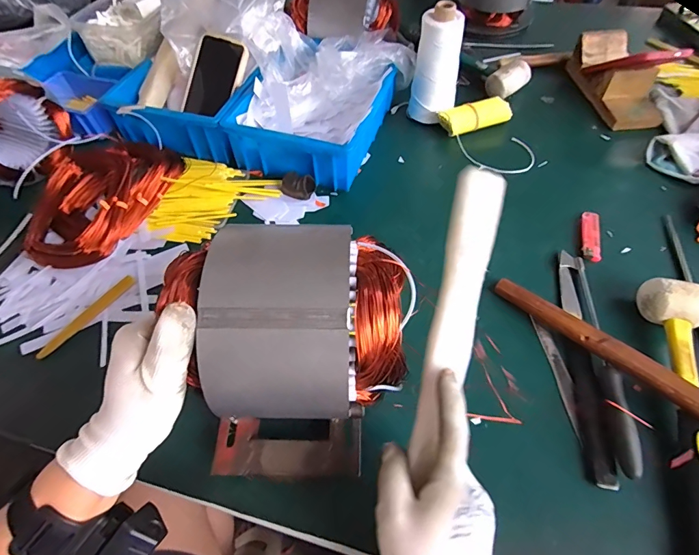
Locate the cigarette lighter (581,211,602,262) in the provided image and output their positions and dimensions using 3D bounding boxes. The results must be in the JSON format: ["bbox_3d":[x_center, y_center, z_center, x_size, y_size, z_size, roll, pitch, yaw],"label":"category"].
[{"bbox_3d":[0.318,-0.057,0.534,0.022,0.009,0.087,13,57,11],"label":"cigarette lighter"}]

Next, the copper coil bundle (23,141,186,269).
[{"bbox_3d":[-0.348,-0.113,0.561,0.141,0.050,0.220,19,58,15],"label":"copper coil bundle"}]

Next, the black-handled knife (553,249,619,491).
[{"bbox_3d":[0.247,0.078,0.435,0.035,0.015,0.263,8,56,8],"label":"black-handled knife"}]

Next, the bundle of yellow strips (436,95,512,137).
[{"bbox_3d":[0.206,-0.266,0.667,0.121,0.031,0.047,-20,57,-11],"label":"bundle of yellow strips"}]

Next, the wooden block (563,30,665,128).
[{"bbox_3d":[0.459,-0.344,0.700,0.088,0.062,0.209,-4,55,0],"label":"wooden block"}]

